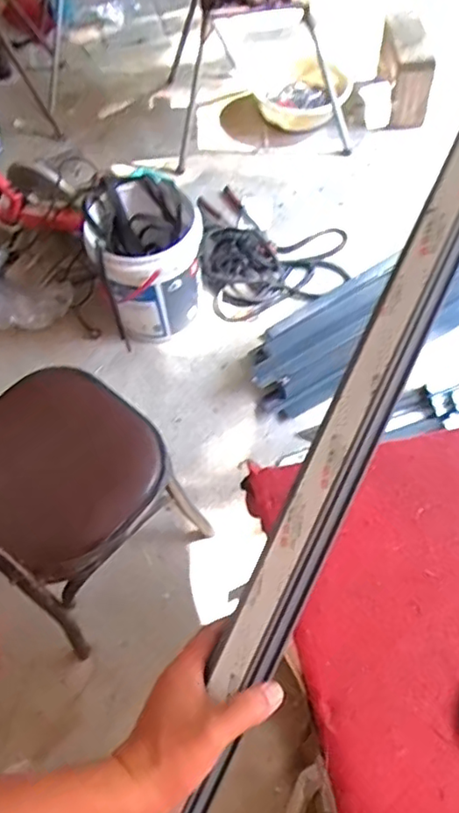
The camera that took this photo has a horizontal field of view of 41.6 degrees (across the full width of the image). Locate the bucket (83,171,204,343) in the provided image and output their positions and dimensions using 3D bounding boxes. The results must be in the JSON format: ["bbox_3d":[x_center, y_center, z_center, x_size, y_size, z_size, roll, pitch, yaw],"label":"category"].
[{"bbox_3d":[-0.237,-0.424,1.777,0.308,0.352,0.354,-18,59,-8],"label":"bucket"}]

